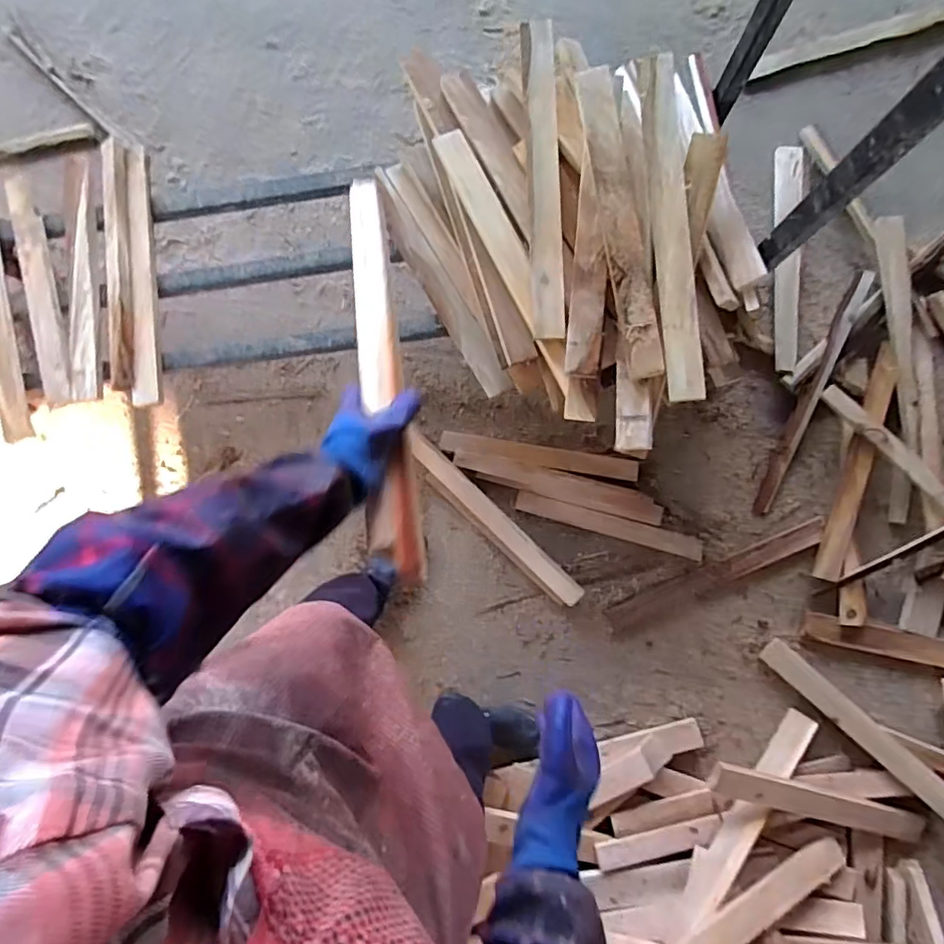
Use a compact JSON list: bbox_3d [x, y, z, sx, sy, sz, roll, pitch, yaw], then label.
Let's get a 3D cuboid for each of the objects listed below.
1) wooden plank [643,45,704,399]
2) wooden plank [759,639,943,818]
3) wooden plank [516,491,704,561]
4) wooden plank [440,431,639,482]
[{"bbox_3d":[0.313,-0.375,0.889,0.057,0.026,0.518,-5,91,22],"label":"wooden plank"},{"bbox_3d":[0.792,0.526,1.107,0.512,0.029,0.055,42,88,2],"label":"wooden plank"},{"bbox_3d":[0.288,0.109,1.198,0.391,0.032,0.046,17,87,1],"label":"wooden plank"},{"bbox_3d":[0.141,-0.035,1.207,0.418,0.020,0.045,10,87,1],"label":"wooden plank"}]

